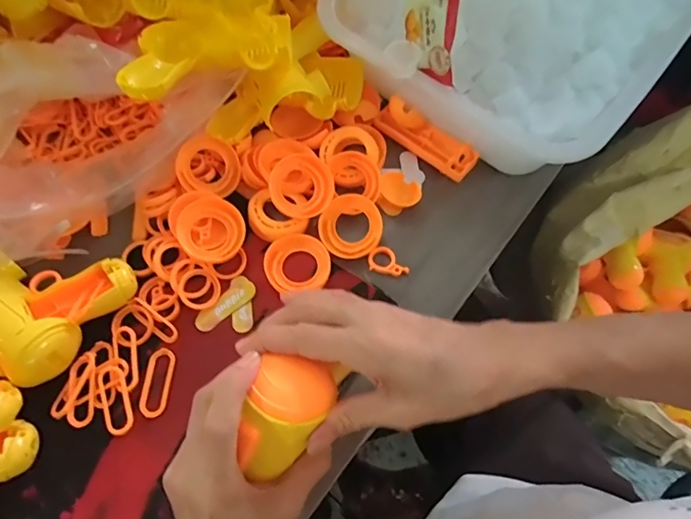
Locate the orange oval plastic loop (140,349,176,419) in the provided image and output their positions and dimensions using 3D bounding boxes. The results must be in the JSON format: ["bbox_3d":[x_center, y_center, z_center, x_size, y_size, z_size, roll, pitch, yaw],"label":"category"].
[{"bbox_3d":[-0.153,0.099,0.380,0.019,0.005,0.054,3,66,1],"label":"orange oval plastic loop"}]

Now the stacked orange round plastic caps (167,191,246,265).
[{"bbox_3d":[-0.123,-0.031,0.417,0.056,0.015,0.066,-36,71,-15],"label":"stacked orange round plastic caps"}]

